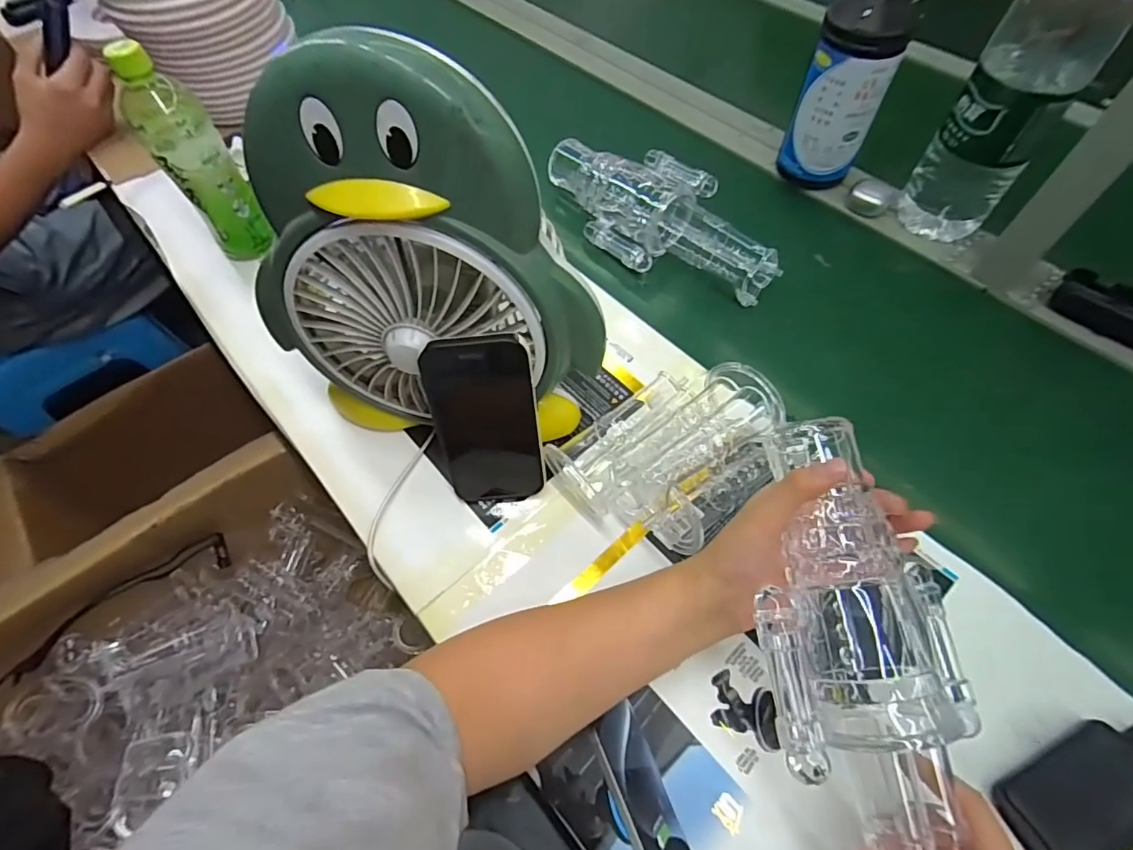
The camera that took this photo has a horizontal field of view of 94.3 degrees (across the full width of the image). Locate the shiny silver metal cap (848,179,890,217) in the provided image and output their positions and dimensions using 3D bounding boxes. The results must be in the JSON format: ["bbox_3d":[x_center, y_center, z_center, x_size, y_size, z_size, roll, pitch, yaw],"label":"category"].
[{"bbox_3d":[0.358,-0.269,0.619,0.043,0.024,0.032,30,66,18],"label":"shiny silver metal cap"}]

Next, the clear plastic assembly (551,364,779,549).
[{"bbox_3d":[0.085,0.018,0.420,0.158,0.082,0.128,-37,66,-18],"label":"clear plastic assembly"}]

